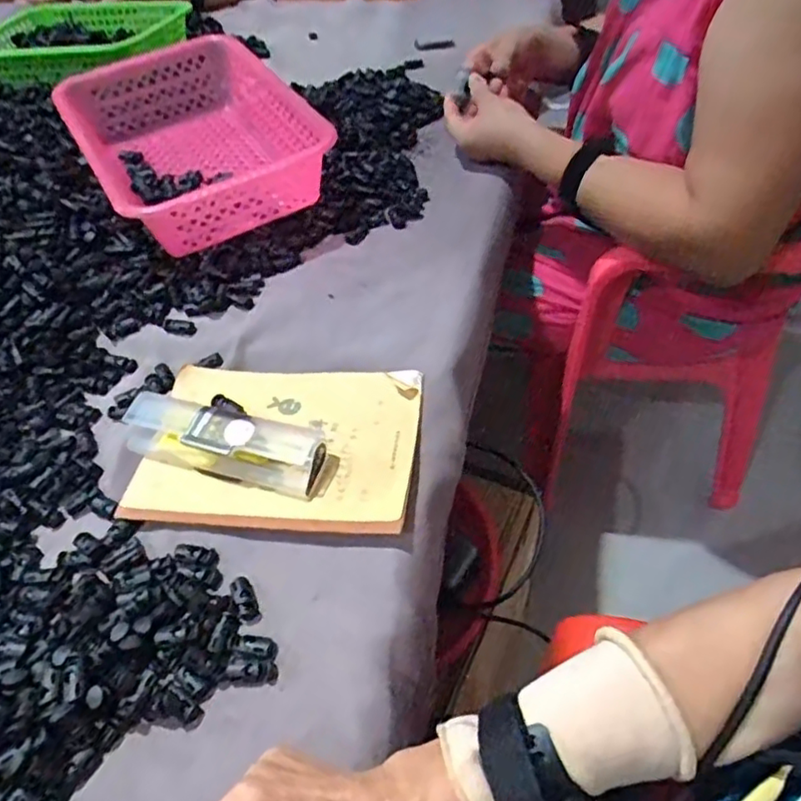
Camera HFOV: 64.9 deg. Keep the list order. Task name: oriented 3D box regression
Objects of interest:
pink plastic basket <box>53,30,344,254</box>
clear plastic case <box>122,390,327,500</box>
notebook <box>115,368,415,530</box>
[{"bbox_3d":[-0.217,-0.268,0.669,0.208,0.096,0.286,-28,53,-16],"label":"pink plastic basket"},{"bbox_3d":[-0.131,0.029,0.463,0.151,0.033,0.044,12,51,17],"label":"clear plastic case"},{"bbox_3d":[-0.091,0.027,0.478,0.203,0.013,0.143,4,53,8],"label":"notebook"}]

